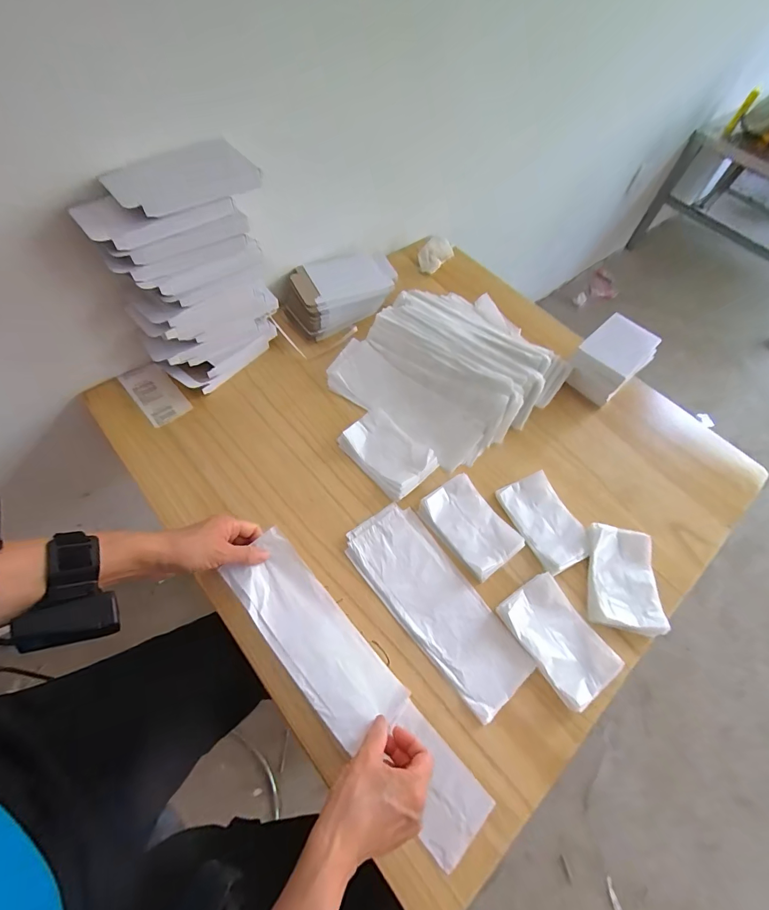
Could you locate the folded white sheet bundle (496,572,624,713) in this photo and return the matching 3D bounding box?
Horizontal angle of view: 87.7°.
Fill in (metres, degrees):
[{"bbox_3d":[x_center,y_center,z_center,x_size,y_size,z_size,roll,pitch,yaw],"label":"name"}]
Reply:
[{"bbox_3d":[0.207,0.217,0.474,0.082,0.016,0.131,-28,65,-19],"label":"folded white sheet bundle"}]

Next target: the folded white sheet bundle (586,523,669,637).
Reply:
[{"bbox_3d":[0.310,0.159,0.522,0.089,0.031,0.128,10,59,1],"label":"folded white sheet bundle"}]

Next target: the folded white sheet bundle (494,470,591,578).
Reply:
[{"bbox_3d":[0.222,0.092,0.554,0.088,0.023,0.128,-19,62,-15],"label":"folded white sheet bundle"}]

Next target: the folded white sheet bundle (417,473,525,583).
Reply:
[{"bbox_3d":[0.115,0.095,0.541,0.083,0.016,0.129,-31,66,-20],"label":"folded white sheet bundle"}]

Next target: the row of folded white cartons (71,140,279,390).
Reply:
[{"bbox_3d":[-0.259,-0.242,0.553,0.203,0.266,0.100,-39,69,-24],"label":"row of folded white cartons"}]

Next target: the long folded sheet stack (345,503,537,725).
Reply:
[{"bbox_3d":[0.065,0.177,0.499,0.104,0.013,0.257,-35,68,-22],"label":"long folded sheet stack"}]

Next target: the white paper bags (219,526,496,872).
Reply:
[{"bbox_3d":[-0.037,0.243,0.432,0.083,0.034,0.353,-40,75,-22],"label":"white paper bags"}]

